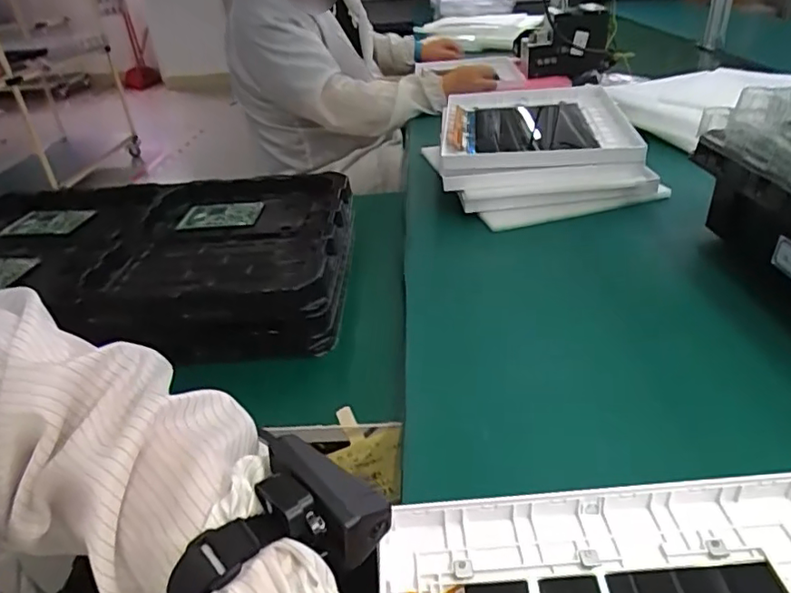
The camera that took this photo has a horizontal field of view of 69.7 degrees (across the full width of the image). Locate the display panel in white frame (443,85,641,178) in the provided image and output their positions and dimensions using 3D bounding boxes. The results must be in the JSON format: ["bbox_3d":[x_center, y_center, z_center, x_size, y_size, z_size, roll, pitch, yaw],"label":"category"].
[{"bbox_3d":[0.206,-0.263,0.876,0.269,0.050,0.383,0,32,8],"label":"display panel in white frame"}]

